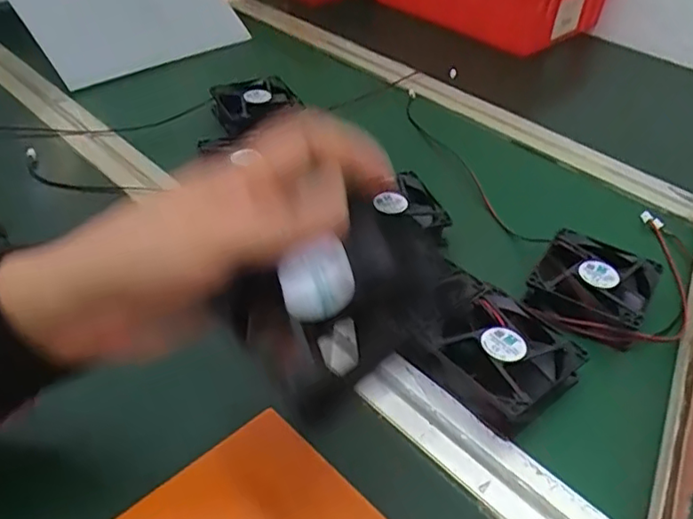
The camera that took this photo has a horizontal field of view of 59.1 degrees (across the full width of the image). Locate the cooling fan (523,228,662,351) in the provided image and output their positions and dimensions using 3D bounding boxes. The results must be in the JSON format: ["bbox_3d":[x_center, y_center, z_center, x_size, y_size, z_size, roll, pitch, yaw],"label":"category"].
[{"bbox_3d":[0.179,0.018,0.443,0.077,0.022,0.091,24,44,23],"label":"cooling fan"}]

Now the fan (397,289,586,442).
[{"bbox_3d":[0.097,0.061,0.391,0.084,0.026,0.084,34,48,32],"label":"fan"}]

